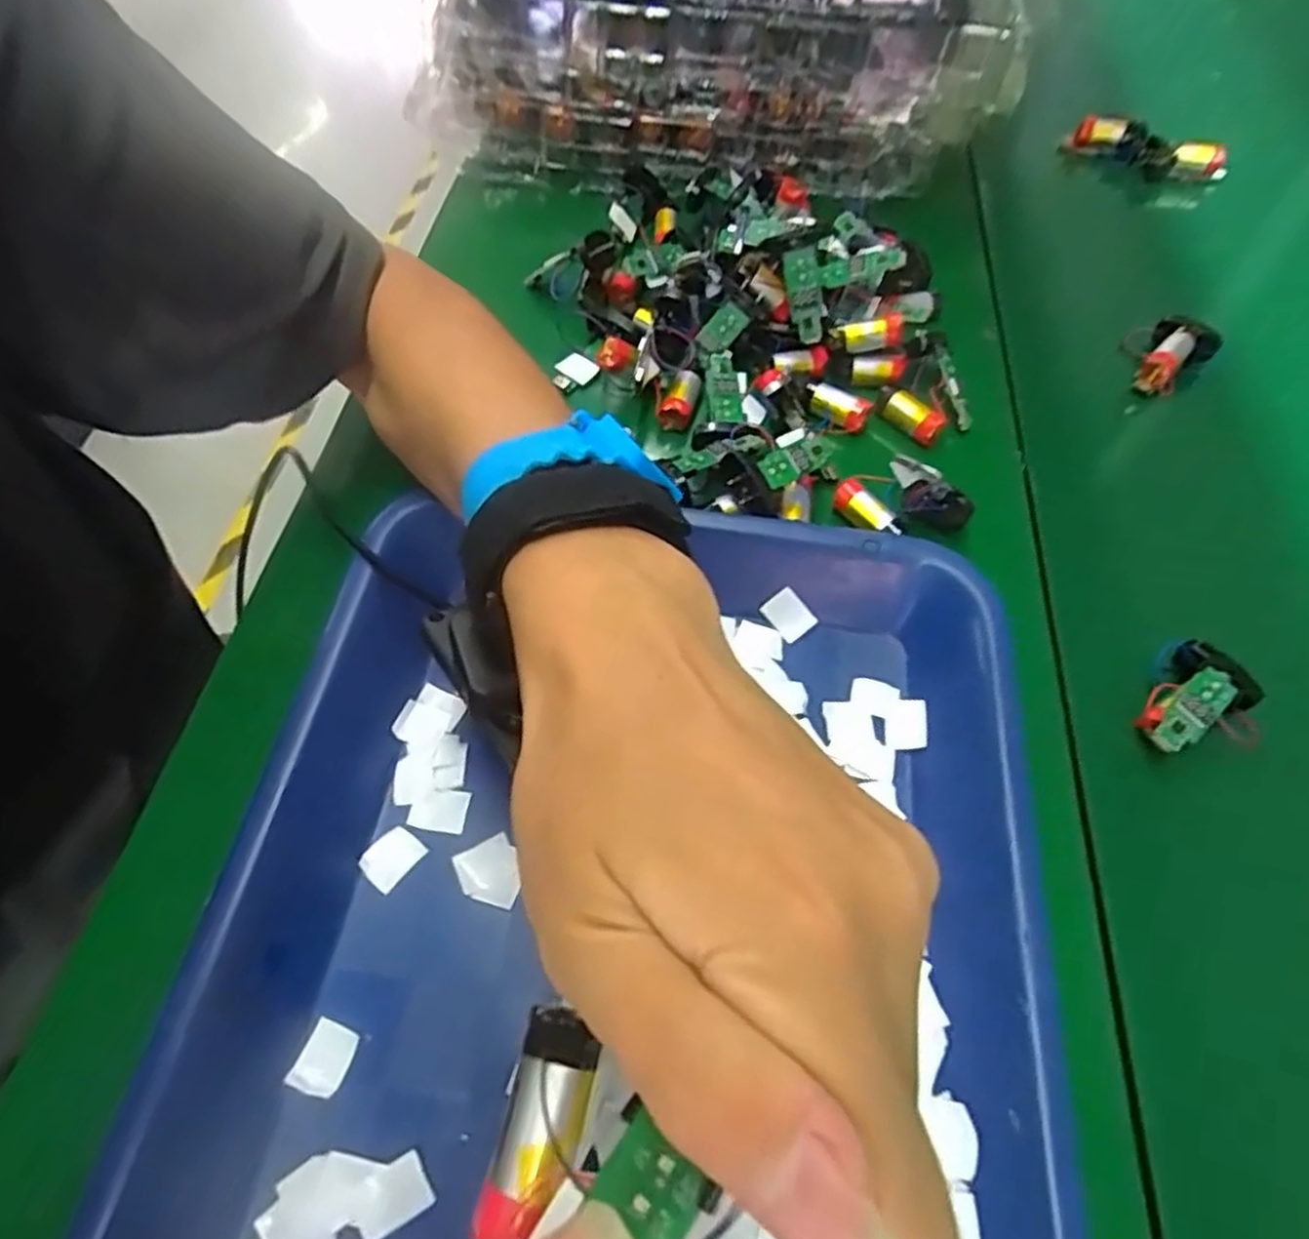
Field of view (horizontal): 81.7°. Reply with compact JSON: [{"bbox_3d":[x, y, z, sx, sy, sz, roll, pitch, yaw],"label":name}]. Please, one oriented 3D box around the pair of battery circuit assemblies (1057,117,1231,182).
[{"bbox_3d":[0.343,-0.327,0.527,0.103,0.024,0.017,24,61,14],"label":"pair of battery circuit assemblies"}]

